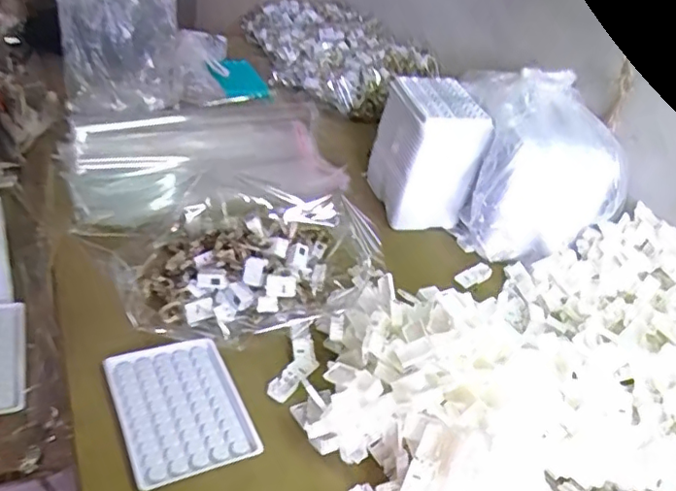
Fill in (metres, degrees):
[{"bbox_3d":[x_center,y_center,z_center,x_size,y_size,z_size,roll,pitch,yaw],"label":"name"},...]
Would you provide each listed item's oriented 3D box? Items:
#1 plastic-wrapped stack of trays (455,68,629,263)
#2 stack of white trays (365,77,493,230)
[{"bbox_3d":[0.244,-0.103,0.760,0.164,0.190,0.181,5,35,-6],"label":"plastic-wrapped stack of trays"},{"bbox_3d":[0.112,-0.118,0.773,0.102,0.159,0.127,1,36,-13],"label":"stack of white trays"}]

